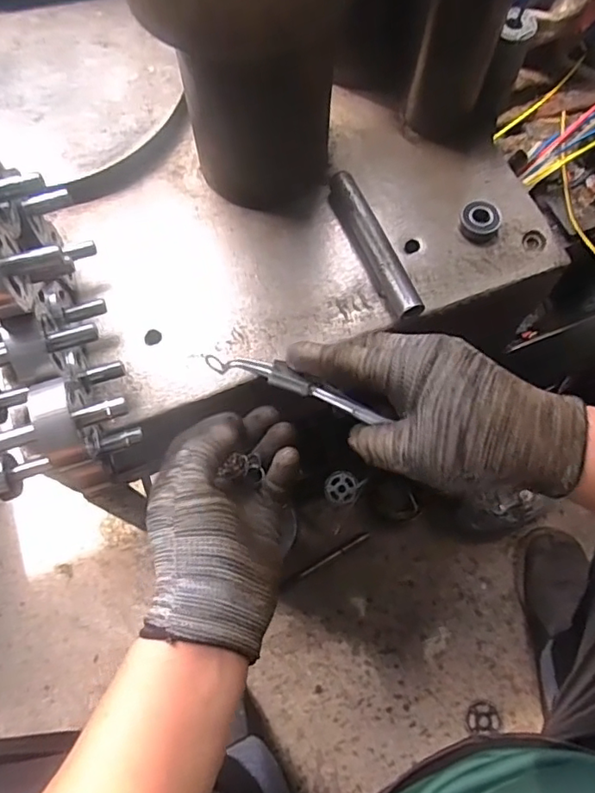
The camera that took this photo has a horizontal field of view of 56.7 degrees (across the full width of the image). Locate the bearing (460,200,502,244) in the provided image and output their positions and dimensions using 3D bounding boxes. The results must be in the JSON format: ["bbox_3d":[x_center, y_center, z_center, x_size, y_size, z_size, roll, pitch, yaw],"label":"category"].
[{"bbox_3d":[0.154,-0.148,0.464,0.032,0.013,0.036,7,69,3],"label":"bearing"}]

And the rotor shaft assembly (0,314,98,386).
[{"bbox_3d":[-0.199,-0.015,0.325,0.156,0.038,0.036,-12,69,-5],"label":"rotor shaft assembly"}]

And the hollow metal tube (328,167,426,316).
[{"bbox_3d":[0.063,-0.124,0.452,0.020,0.020,0.141,-21,70,-8],"label":"hollow metal tube"}]

